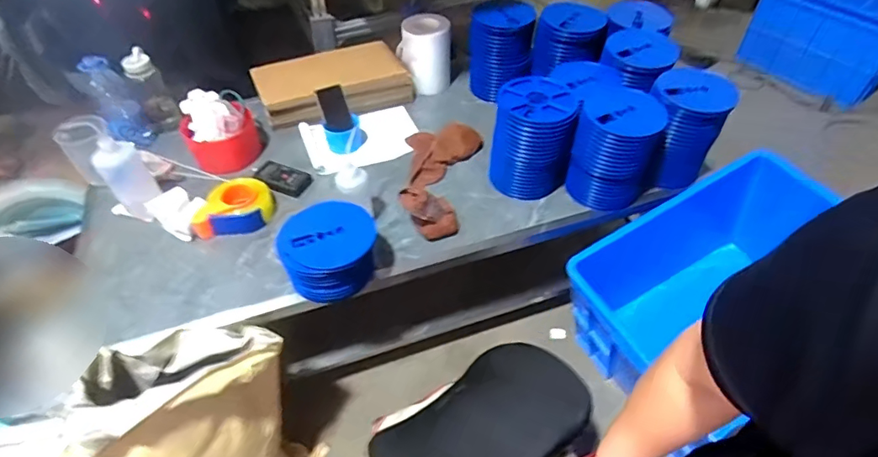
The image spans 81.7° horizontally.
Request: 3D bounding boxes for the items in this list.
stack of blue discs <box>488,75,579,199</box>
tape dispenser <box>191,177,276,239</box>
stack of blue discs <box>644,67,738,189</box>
[{"bbox_3d":[0.216,-0.206,1.196,0.170,0.243,0.163,9,49,6],"label":"stack of blue discs"},{"bbox_3d":[-0.467,-0.052,1.181,0.183,0.066,0.151,-6,49,-6],"label":"tape dispenser"},{"bbox_3d":[0.550,-0.225,1.190,0.149,0.255,0.145,-1,49,-2],"label":"stack of blue discs"}]

